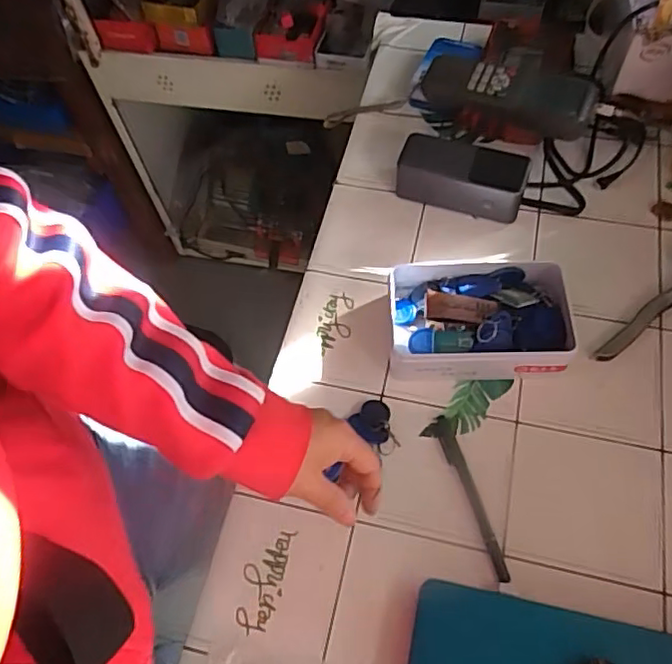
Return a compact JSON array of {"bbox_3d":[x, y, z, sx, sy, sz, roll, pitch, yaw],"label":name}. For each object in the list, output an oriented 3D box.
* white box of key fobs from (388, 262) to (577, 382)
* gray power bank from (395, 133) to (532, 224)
[{"bbox_3d":[0.128,-0.013,0.547,0.157,0.047,0.104,0,54,3],"label":"white box of key fobs"},{"bbox_3d":[0.130,-0.158,0.636,0.130,0.059,0.058,15,63,12],"label":"gray power bank"}]

